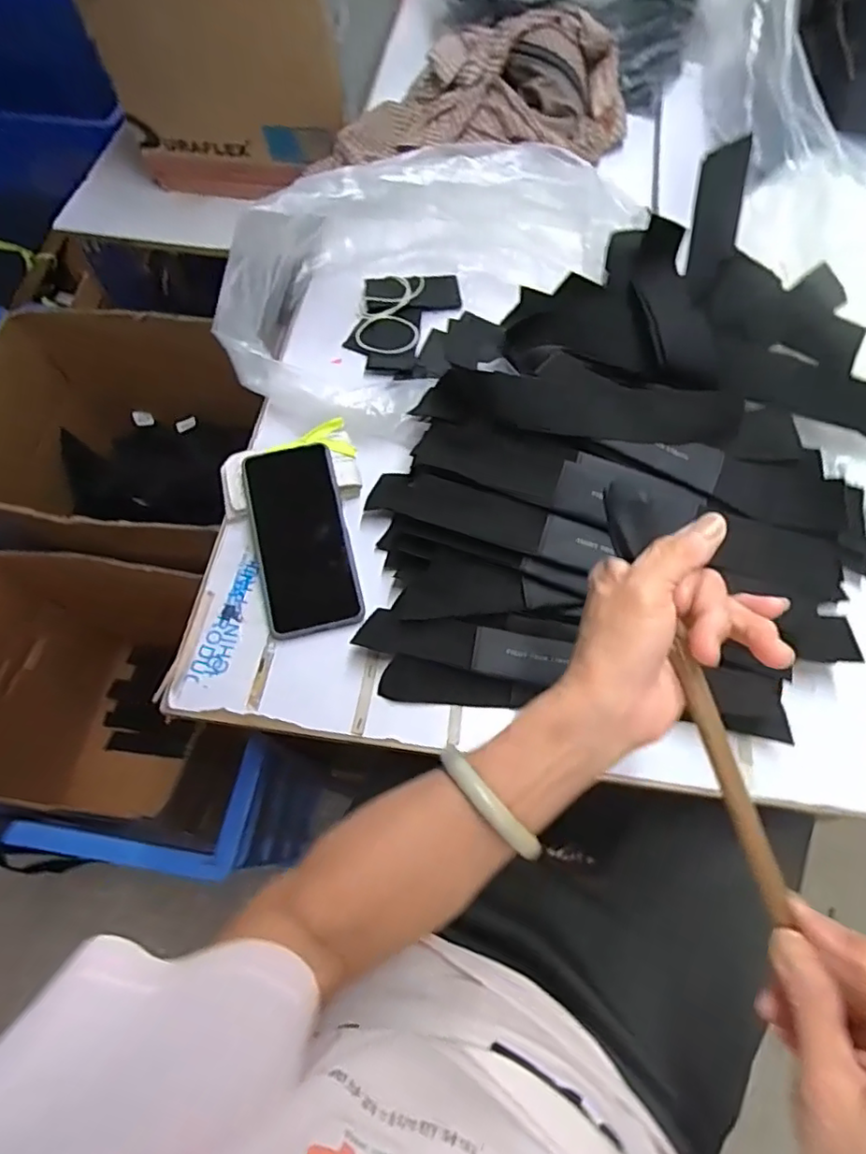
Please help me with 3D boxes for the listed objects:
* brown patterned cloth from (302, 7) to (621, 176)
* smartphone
[{"bbox_3d":[0.044,-0.615,0.751,0.384,0.106,0.232,-16,65,-7],"label":"brown patterned cloth"},{"bbox_3d":[-0.116,-0.034,0.519,0.082,0.011,0.168,-13,74,-4],"label":"smartphone"}]

